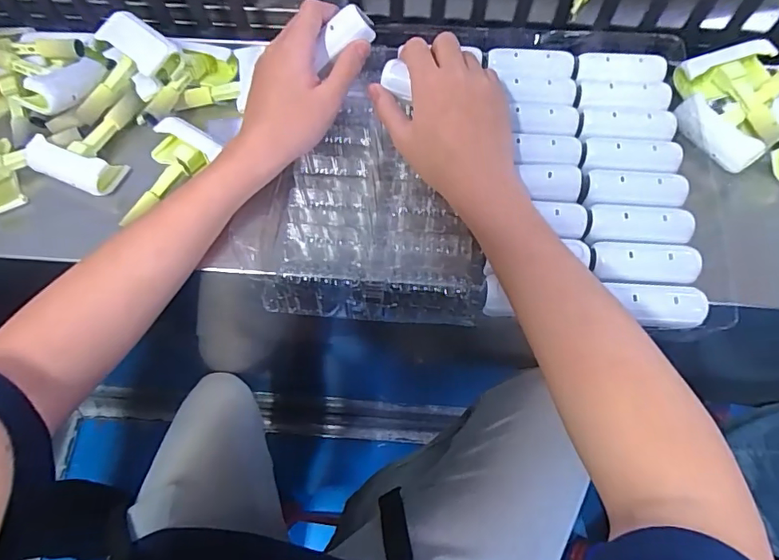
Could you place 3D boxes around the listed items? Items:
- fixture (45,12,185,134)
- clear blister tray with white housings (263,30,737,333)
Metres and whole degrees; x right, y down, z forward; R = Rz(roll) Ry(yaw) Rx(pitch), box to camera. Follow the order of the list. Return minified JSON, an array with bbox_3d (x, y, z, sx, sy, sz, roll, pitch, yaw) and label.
[{"bbox_3d":[-0.246,-0.172,0.444,0.120,0.041,0.065,-46,74,-2],"label":"fixture"},{"bbox_3d":[0.079,-0.100,0.423,0.324,0.040,0.273,3,67,2],"label":"clear blister tray with white housings"}]

